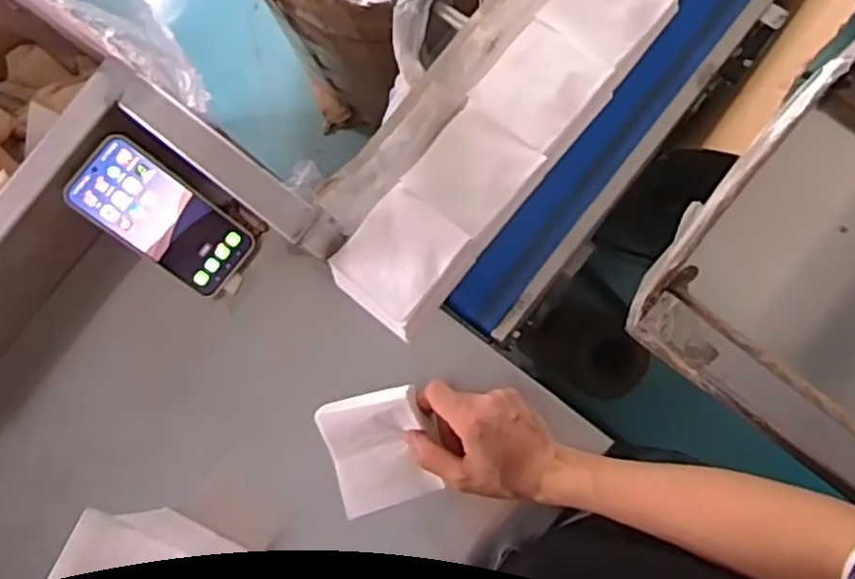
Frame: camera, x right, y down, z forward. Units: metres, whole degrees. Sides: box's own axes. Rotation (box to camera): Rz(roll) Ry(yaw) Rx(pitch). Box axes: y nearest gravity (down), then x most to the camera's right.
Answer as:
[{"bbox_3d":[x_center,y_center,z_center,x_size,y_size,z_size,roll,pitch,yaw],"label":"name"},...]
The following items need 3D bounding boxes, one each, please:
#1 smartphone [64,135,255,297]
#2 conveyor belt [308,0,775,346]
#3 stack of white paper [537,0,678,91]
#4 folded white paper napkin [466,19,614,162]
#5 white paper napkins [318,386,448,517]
[{"bbox_3d":[-0.236,-0.062,0.619,0.158,0.007,0.069,41,89,-24],"label":"smartphone"},{"bbox_3d":[0.340,-0.460,0.609,0.193,0.107,1.223,37,88,9],"label":"conveyor belt"},{"bbox_3d":[0.163,-0.250,0.620,0.093,0.026,0.095,40,89,9],"label":"stack of white paper"},{"bbox_3d":[0.102,-0.176,0.612,0.096,0.028,0.096,39,89,9],"label":"folded white paper napkin"},{"bbox_3d":[-0.039,0.135,0.586,0.089,0.026,0.095,-19,82,3],"label":"white paper napkins"}]

